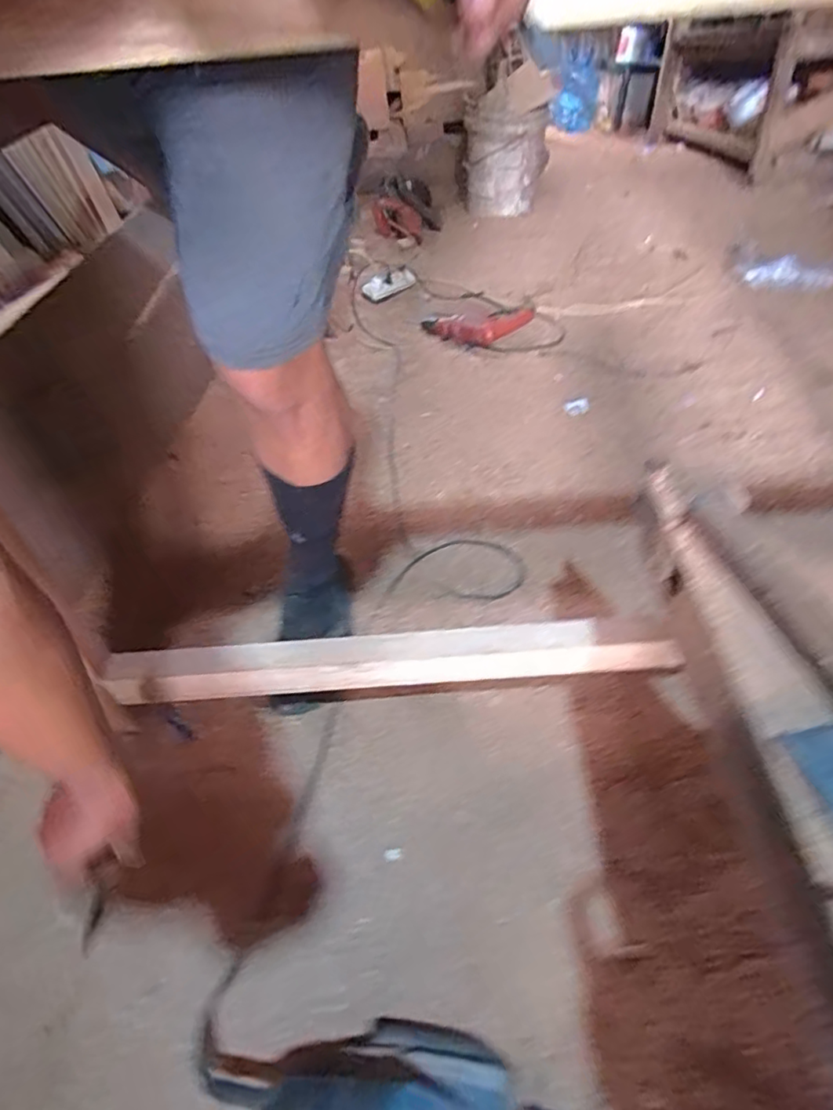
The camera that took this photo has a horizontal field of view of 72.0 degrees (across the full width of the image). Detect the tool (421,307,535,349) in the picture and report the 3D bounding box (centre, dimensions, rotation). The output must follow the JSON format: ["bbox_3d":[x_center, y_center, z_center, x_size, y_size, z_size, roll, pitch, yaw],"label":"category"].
[{"bbox_3d":[0.169,-0.643,1.582,0.263,0.053,0.214,-37,53,-28],"label":"tool"}]

